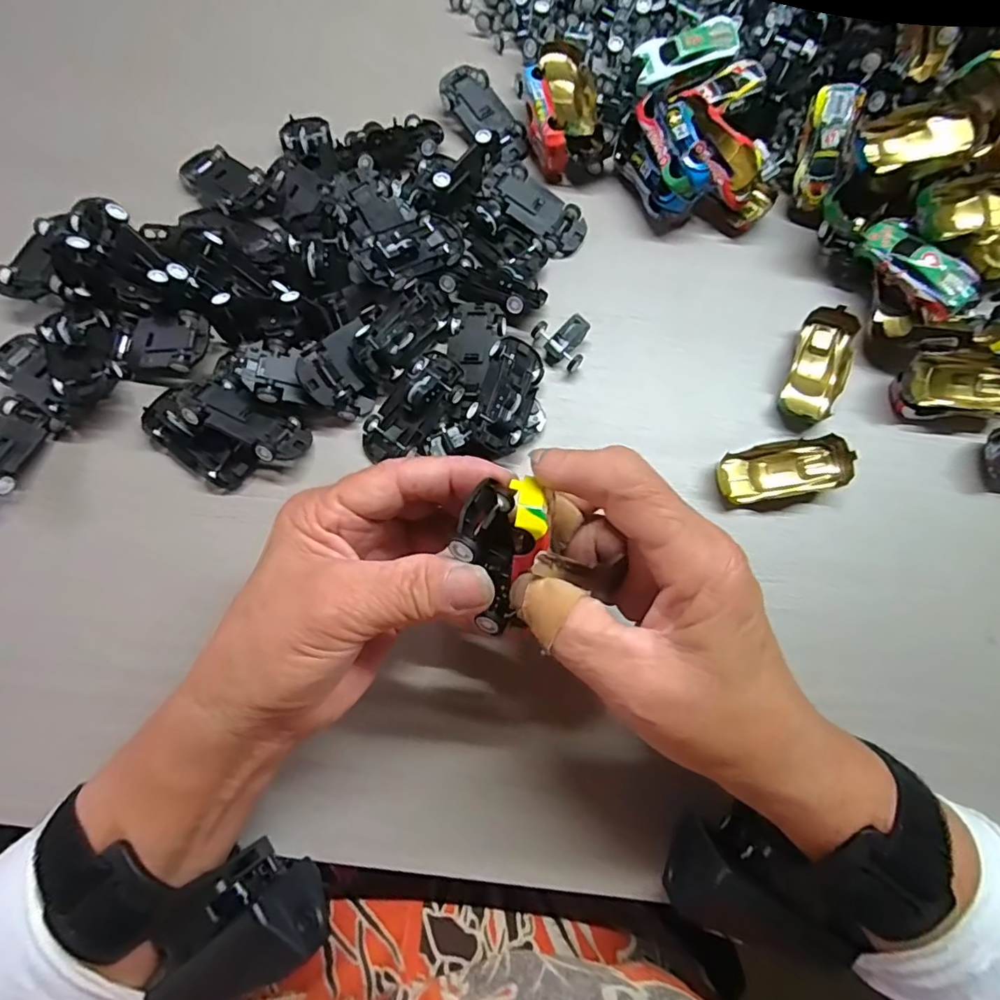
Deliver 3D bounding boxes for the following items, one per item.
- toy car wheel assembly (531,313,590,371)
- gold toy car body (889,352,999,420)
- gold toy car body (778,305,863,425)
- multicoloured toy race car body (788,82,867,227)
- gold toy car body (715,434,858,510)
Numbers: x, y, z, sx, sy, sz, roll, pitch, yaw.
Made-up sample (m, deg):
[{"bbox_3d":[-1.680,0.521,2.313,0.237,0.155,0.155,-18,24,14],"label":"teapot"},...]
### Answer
[{"bbox_3d":[0.035,-0.089,0.299,0.031,0.015,0.026,36,80,6],"label":"toy car wheel assembly"},{"bbox_3d":[0.251,-0.061,0.293,0.069,0.022,0.031,2,79,-1],"label":"gold toy car body"},{"bbox_3d":[0.177,-0.073,0.298,0.027,0.014,0.063,20,79,3],"label":"gold toy car body"},{"bbox_3d":[0.188,-0.200,0.314,0.024,0.020,0.069,5,113,0],"label":"multicoloured toy race car body"},{"bbox_3d":[0.147,-0.014,0.281,0.062,0.020,0.032,-9,79,-3],"label":"gold toy car body"}]

